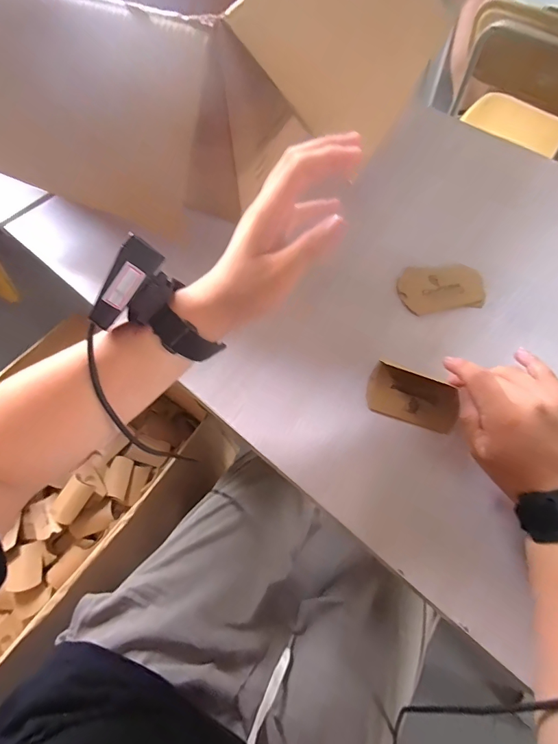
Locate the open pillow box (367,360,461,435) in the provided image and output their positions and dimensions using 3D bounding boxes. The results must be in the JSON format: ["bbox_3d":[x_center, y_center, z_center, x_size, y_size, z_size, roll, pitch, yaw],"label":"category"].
[{"bbox_3d":[0.139,0.026,0.415,0.092,0.017,0.051,18,65,11],"label":"open pillow box"}]

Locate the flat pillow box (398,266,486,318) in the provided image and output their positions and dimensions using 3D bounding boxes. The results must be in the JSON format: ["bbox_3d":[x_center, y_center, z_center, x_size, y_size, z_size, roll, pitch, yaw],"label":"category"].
[{"bbox_3d":[0.194,-0.102,0.480,0.098,0.008,0.069,-6,63,-2],"label":"flat pillow box"}]

